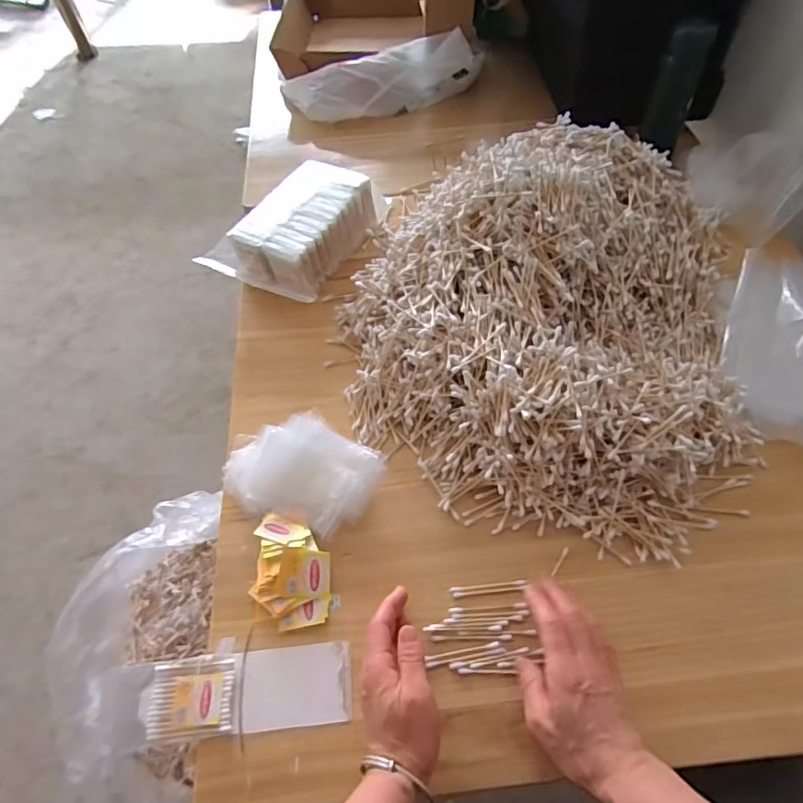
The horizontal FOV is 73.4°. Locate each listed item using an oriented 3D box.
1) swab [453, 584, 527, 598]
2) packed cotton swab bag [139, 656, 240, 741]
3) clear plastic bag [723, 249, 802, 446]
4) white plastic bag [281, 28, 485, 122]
[{"bbox_3d":[0.080,0.172,0.488,0.066,0.004,0.005,-5,55,-1],"label":"swab"},{"bbox_3d":[-0.177,0.246,0.450,0.082,0.008,0.059,-5,55,-1],"label":"packed cotton swab bag"},{"bbox_3d":[0.423,-0.057,0.563,0.149,0.046,0.220,17,58,14],"label":"clear plastic bag"},{"bbox_3d":[-0.040,-0.559,0.922,0.349,0.083,0.103,-2,55,1],"label":"white plastic bag"}]

